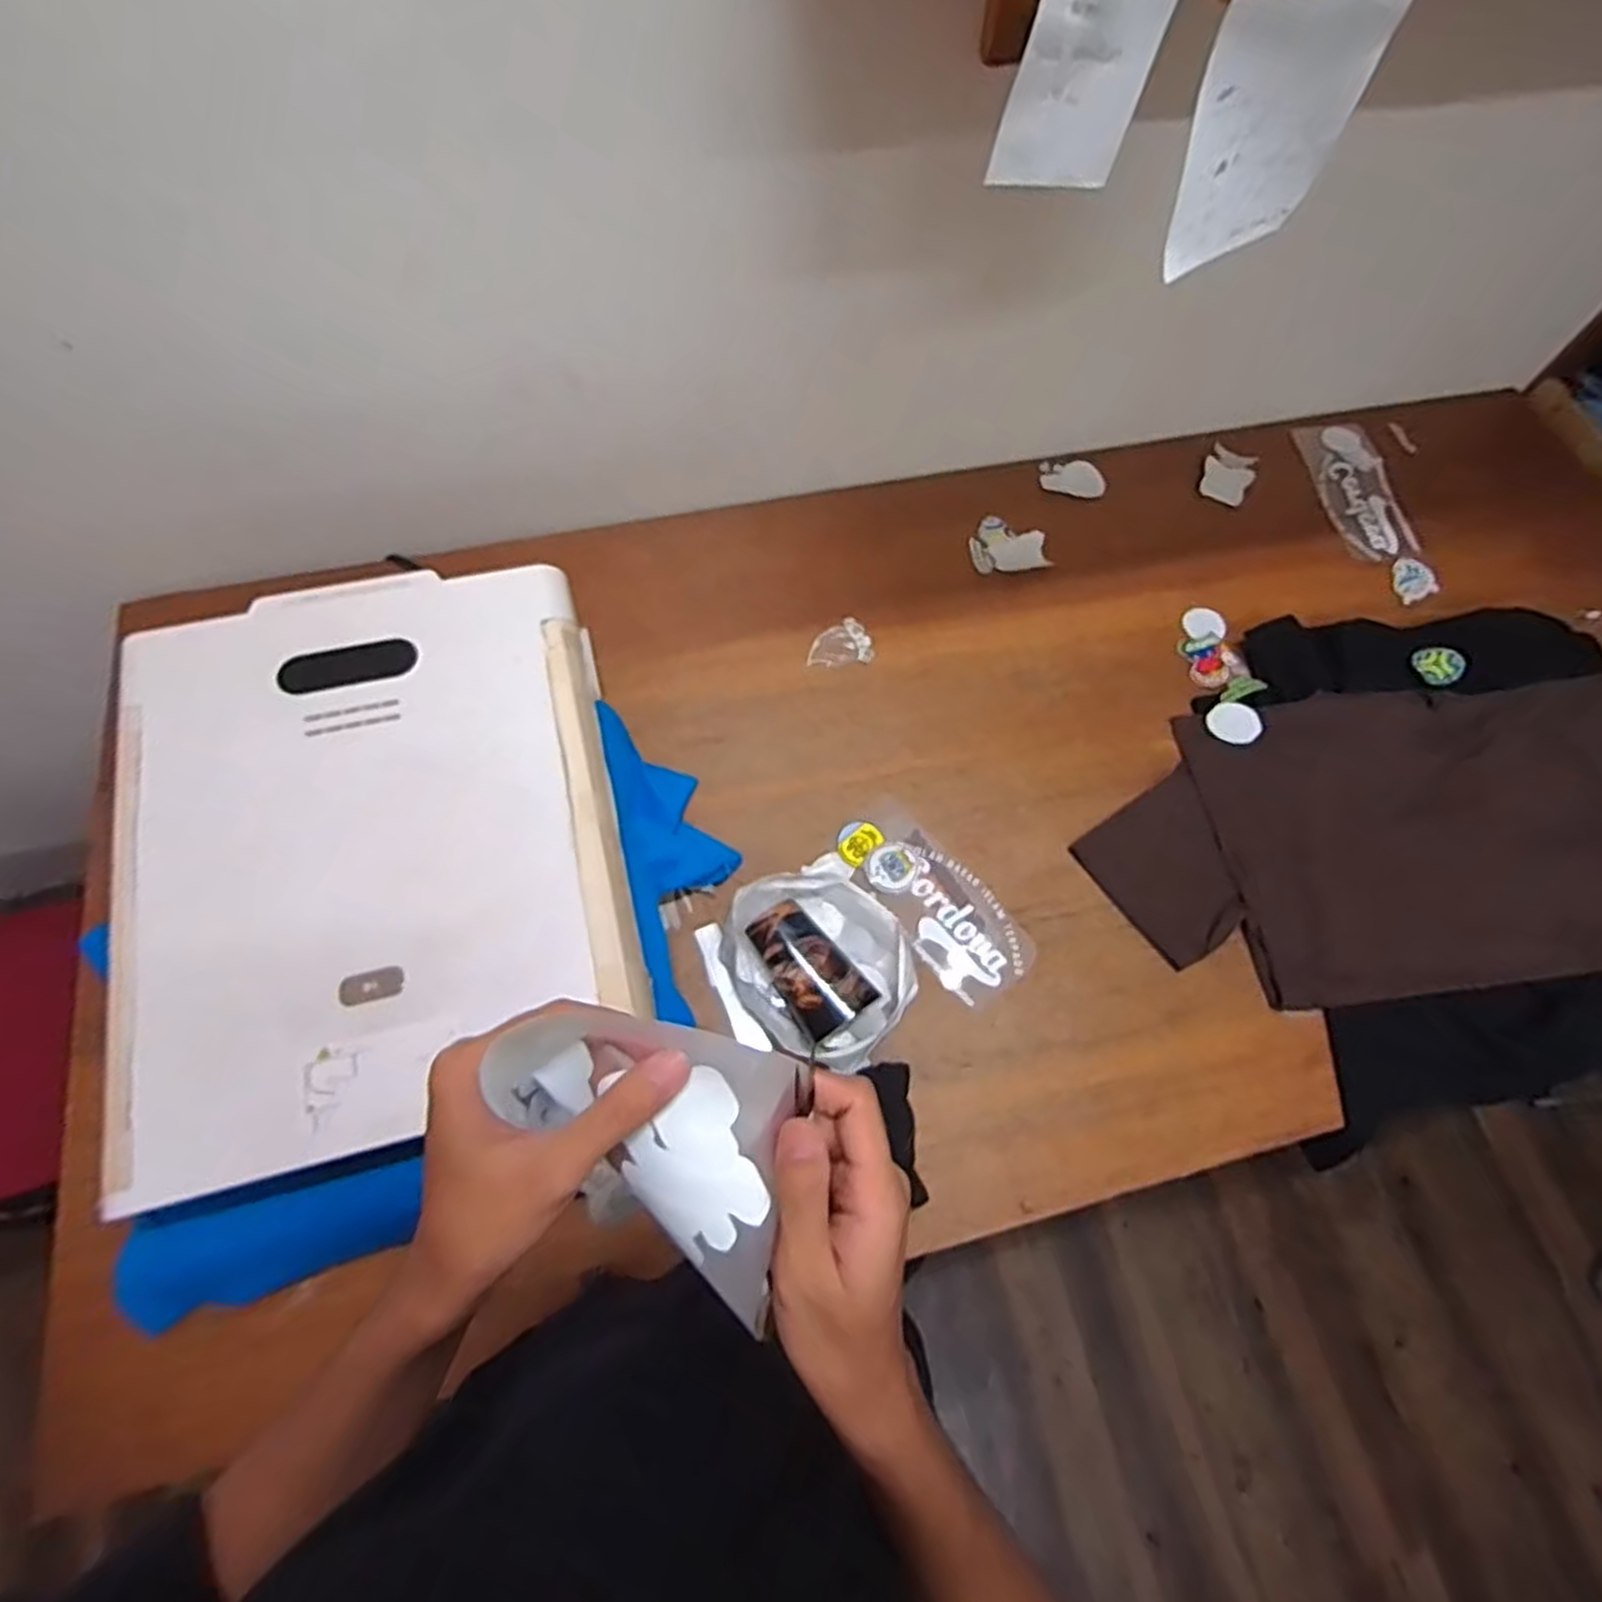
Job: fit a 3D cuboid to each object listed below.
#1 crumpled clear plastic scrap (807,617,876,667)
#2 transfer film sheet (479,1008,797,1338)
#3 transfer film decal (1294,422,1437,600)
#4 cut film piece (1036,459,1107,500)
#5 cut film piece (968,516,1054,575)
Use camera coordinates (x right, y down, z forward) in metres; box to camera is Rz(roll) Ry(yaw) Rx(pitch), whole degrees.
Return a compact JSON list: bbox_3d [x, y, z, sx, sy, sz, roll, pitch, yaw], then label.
[{"bbox_3d":[0.045,-0.196,0.994,0.080,0.007,0.065,-11,67,-8],"label":"crumpled clear plastic scrap"},{"bbox_3d":[-0.067,0.140,0.322,0.125,0.053,0.105,16,92,0],"label":"transfer film sheet"},{"bbox_3d":[0.805,-0.414,1.135,0.111,0.010,0.311,-7,66,-6],"label":"transfer film decal"},{"bbox_3d":[0.379,-0.452,1.122,0.088,0.005,0.070,9,66,8],"label":"cut film piece"},{"bbox_3d":[0.274,-0.341,1.065,0.099,0.012,0.087,-3,66,-4],"label":"cut film piece"}]

